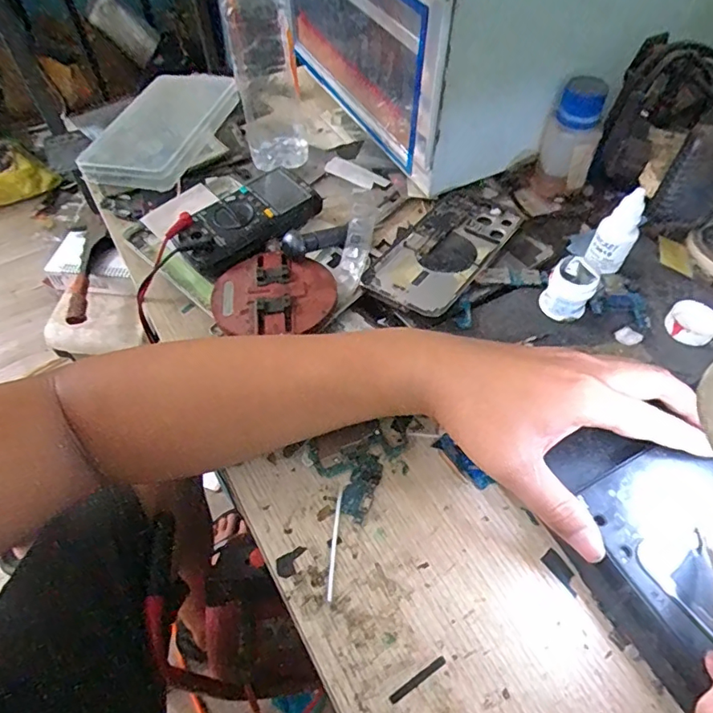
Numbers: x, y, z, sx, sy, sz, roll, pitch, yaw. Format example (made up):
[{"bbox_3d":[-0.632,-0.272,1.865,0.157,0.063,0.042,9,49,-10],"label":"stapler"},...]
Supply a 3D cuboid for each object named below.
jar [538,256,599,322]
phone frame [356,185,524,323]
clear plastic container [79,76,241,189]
[{"bbox_3d":[0.163,-0.051,0.399,0.034,0.035,0.032,0,55,0],"label":"jar"},{"bbox_3d":[0.082,-0.096,0.453,0.074,0.007,0.166,32,60,21],"label":"phone frame"},{"bbox_3d":[-0.198,-0.244,0.551,0.111,0.037,0.175,19,57,13],"label":"clear plastic container"}]

